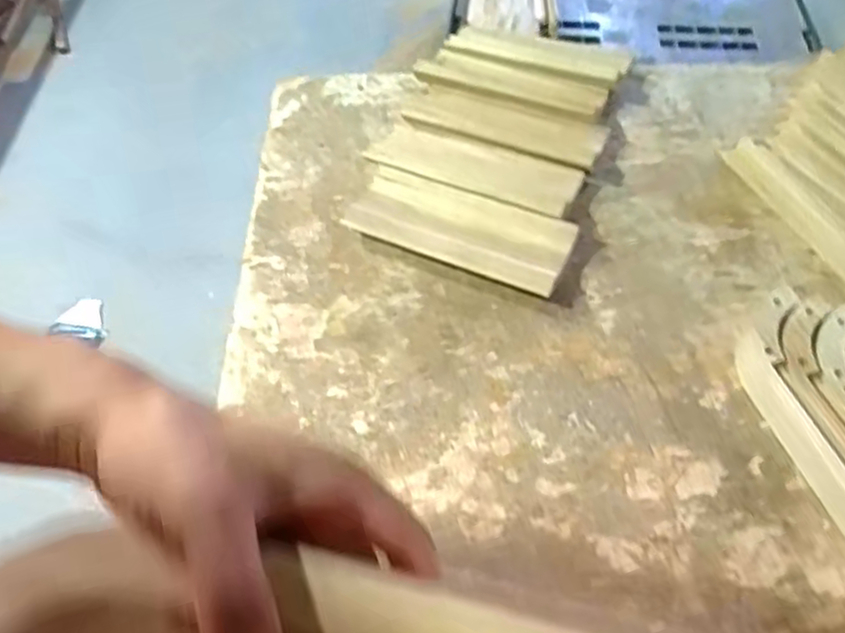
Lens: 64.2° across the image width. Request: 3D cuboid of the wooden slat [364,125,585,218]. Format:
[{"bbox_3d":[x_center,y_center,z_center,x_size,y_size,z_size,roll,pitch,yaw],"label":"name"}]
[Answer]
[{"bbox_3d":[0.061,-0.194,0.866,0.277,0.012,0.089,20,58,18],"label":"wooden slat"}]

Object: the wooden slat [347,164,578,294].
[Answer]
[{"bbox_3d":[0.044,-0.104,0.825,0.271,0.037,0.107,19,57,17],"label":"wooden slat"}]

